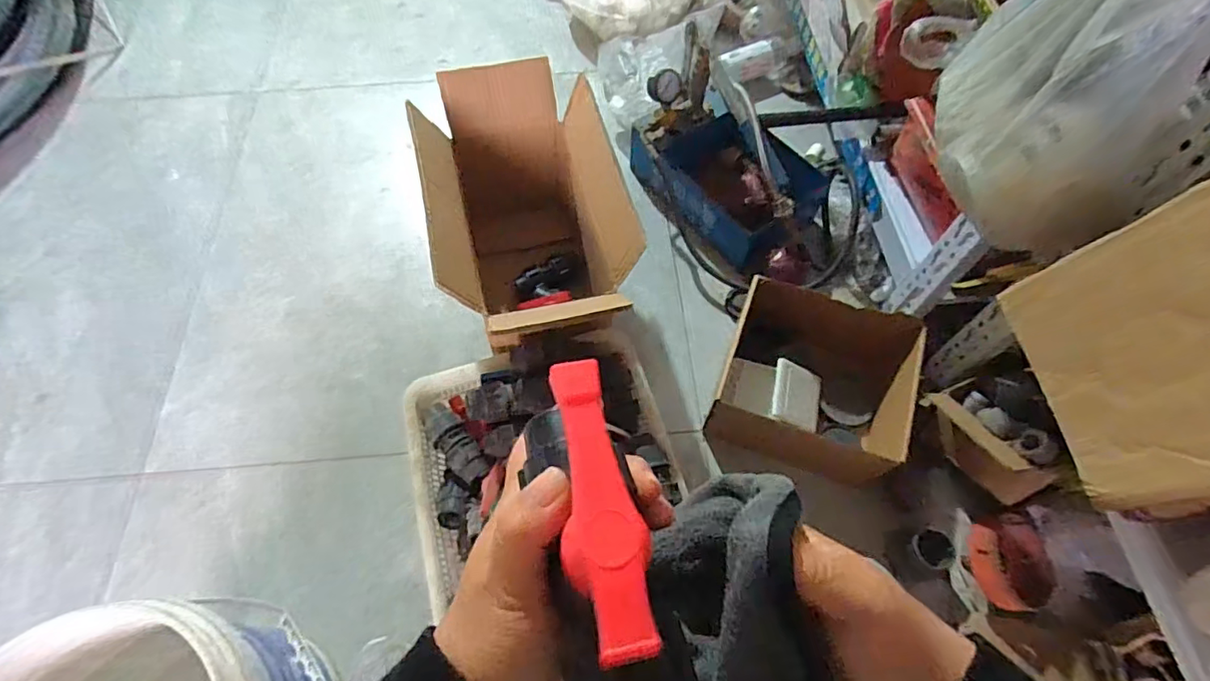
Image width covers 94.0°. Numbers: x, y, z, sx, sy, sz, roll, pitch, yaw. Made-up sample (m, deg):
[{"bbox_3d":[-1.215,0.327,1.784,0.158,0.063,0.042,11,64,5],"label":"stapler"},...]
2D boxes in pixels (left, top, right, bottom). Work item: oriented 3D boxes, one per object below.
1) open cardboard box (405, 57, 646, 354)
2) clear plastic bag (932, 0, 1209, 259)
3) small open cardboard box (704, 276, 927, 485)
[{"bbox_3d":[-0.112,-0.156,0.824,0.245,0.257,0.429,-14,63,-7],"label":"open cardboard box"},{"bbox_3d":[0.416,-0.250,0.458,0.147,0.312,0.167,10,62,5],"label":"clear plastic bag"},{"bbox_3d":[0.290,0.057,0.794,0.238,0.131,0.214,16,63,8],"label":"small open cardboard box"}]

